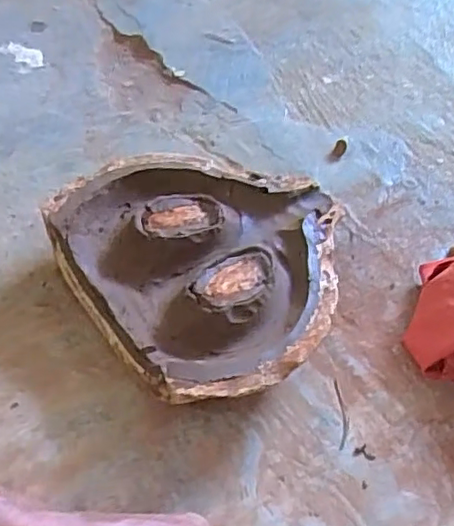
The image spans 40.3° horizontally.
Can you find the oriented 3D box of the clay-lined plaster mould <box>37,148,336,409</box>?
[{"bbox_3d":[-0.007,-0.005,0.591,0.250,0.062,0.267,2,52,-2],"label":"clay-lined plaster mould"}]

